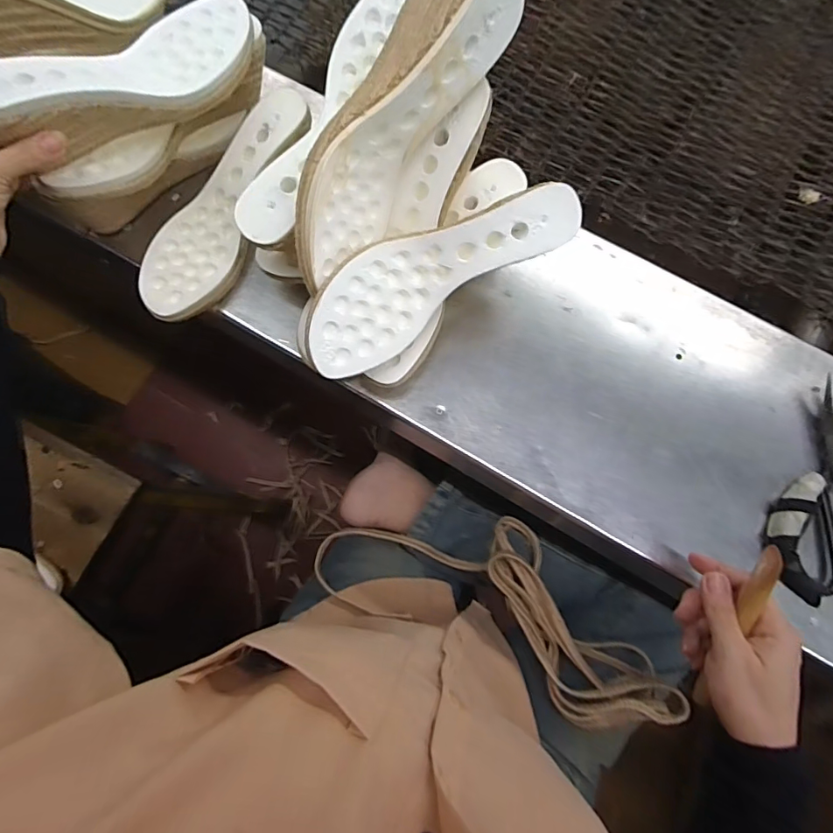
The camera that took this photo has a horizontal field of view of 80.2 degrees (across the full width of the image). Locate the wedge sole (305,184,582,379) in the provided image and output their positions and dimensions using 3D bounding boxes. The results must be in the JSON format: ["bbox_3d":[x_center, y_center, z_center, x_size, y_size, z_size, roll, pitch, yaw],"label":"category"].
[{"bbox_3d":[0.017,-0.113,0.387,0.227,0.055,0.076,-29,108,2],"label":"wedge sole"}]

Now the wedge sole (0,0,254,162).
[{"bbox_3d":[-0.232,-0.269,0.394,0.073,0.053,0.230,43,63,9],"label":"wedge sole"}]

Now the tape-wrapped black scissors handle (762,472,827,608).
[{"bbox_3d":[0.319,0.100,0.415,0.043,0.027,0.106,5,76,0],"label":"tape-wrapped black scissors handle"}]

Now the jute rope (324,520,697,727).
[{"bbox_3d":[0.079,0.188,0.535,0.371,0.084,0.156,25,77,5],"label":"jute rope"}]

